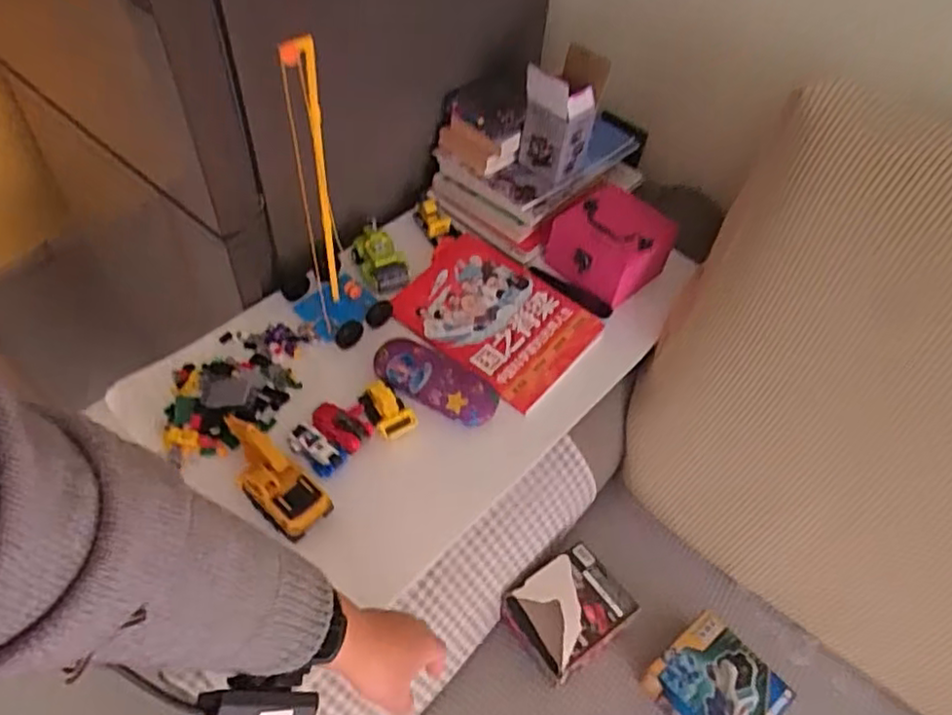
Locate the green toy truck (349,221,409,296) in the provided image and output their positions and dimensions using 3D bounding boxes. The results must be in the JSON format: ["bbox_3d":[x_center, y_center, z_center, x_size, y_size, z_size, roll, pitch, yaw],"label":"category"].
[{"bbox_3d":[-0.124,-0.131,0.887,0.059,0.042,0.082,-20,55,-21],"label":"green toy truck"}]

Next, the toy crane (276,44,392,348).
[{"bbox_3d":[-0.163,-0.180,0.734,0.106,0.355,0.134,-19,54,-20],"label":"toy crane"}]

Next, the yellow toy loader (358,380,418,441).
[{"bbox_3d":[-0.100,0.057,0.763,0.041,0.027,0.072,-21,55,-22],"label":"yellow toy loader"}]

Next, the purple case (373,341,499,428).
[{"bbox_3d":[-0.046,0.027,0.787,0.149,0.029,0.069,24,52,14],"label":"purple case"}]

